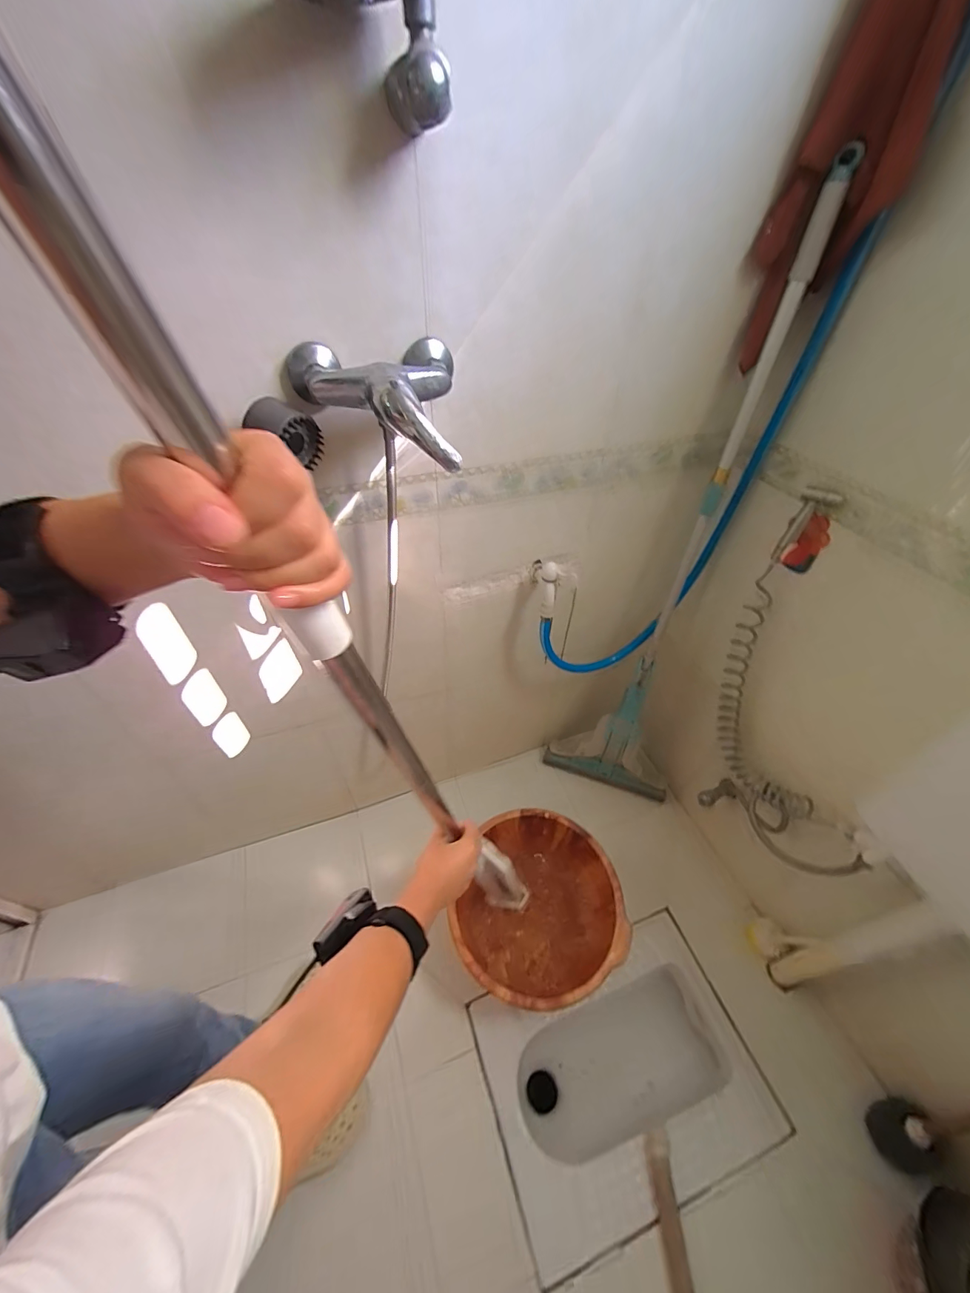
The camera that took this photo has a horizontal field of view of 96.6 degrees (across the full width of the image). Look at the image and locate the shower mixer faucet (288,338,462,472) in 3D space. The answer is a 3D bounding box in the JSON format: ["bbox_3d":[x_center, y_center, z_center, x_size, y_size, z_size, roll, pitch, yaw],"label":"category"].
[{"bbox_3d":[-0.127,-0.282,0.498,0.187,0.085,0.156,-6,47,-7],"label":"shower mixer faucet"}]

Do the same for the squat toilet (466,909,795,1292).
[{"bbox_3d":[0.283,0.929,0.961,0.543,0.221,0.404,-16,49,-15],"label":"squat toilet"}]

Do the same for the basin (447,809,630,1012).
[{"bbox_3d":[0.109,0.594,0.984,0.350,0.199,0.349,1,46,-1],"label":"basin"}]

